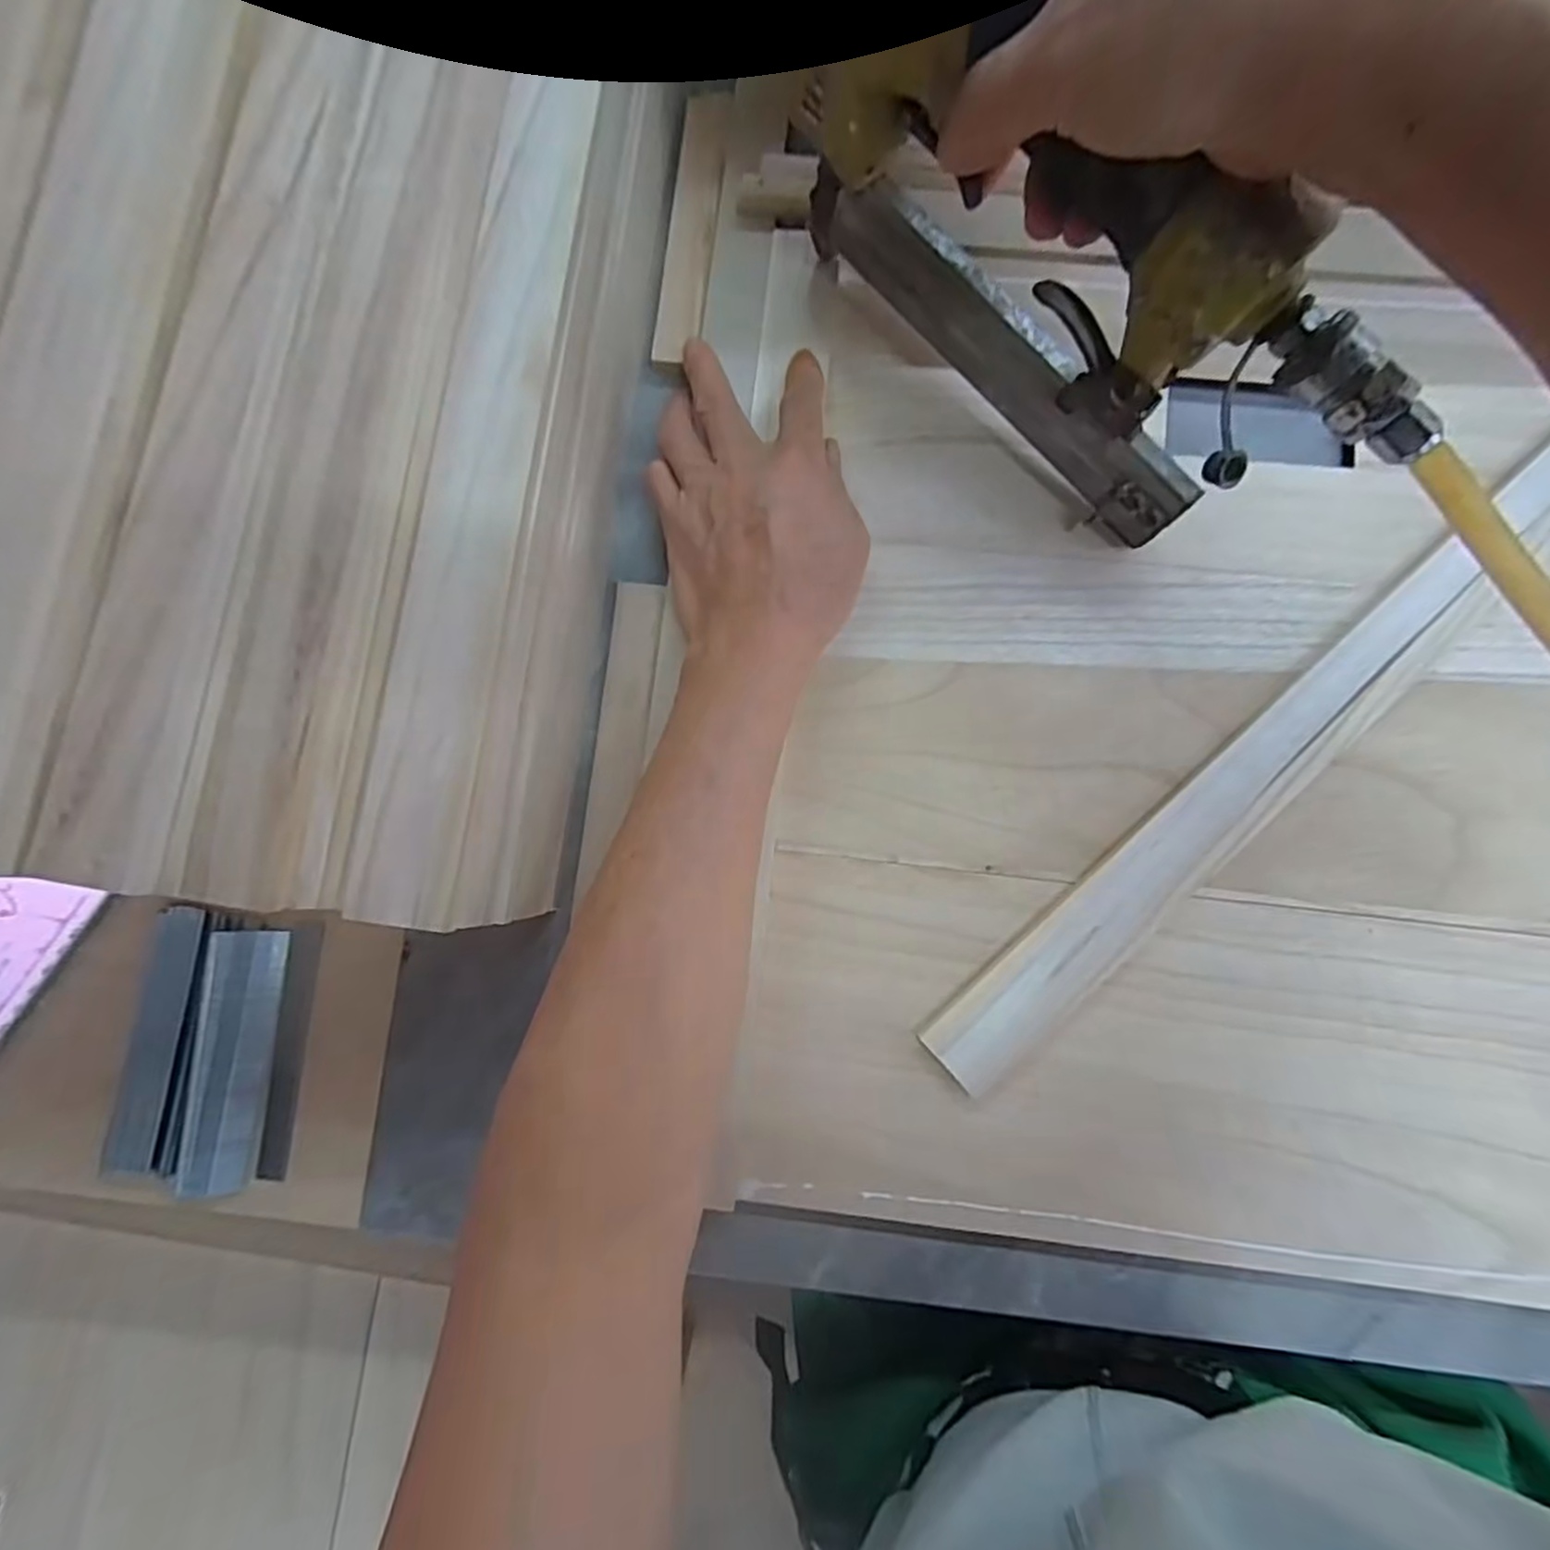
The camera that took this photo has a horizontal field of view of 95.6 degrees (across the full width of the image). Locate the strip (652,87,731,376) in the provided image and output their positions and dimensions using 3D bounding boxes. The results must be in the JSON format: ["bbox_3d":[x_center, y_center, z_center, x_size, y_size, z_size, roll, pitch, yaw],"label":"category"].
[{"bbox_3d":[-0.042,-0.274,0.353,0.025,0.007,0.152,7,85,3],"label":"strip"}]

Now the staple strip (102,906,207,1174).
[{"bbox_3d":[-0.282,0.120,0.321,0.023,0.007,0.118,9,85,3],"label":"staple strip"}]

